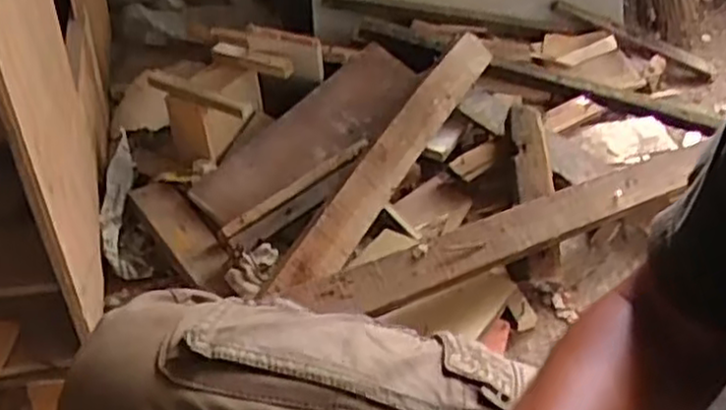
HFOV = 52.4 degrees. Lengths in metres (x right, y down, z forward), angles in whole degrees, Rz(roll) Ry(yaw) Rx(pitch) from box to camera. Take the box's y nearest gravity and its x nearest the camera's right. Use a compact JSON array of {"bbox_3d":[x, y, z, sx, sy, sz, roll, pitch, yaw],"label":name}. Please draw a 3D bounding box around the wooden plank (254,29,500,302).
[{"bbox_3d":[0.049,-0.080,1.057,0.069,0.038,0.597,50,51,-17],"label":"wooden plank"}]

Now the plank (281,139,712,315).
[{"bbox_3d":[0.230,0.023,0.968,0.689,0.024,0.060,-18,74,-27],"label":"plank"}]

